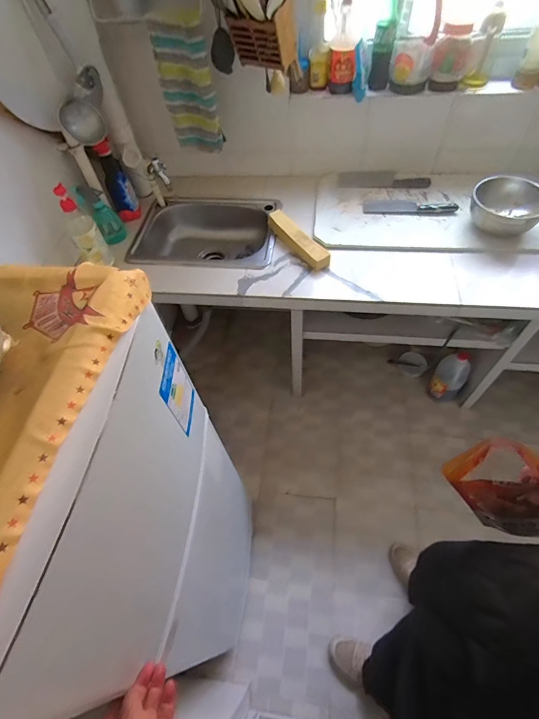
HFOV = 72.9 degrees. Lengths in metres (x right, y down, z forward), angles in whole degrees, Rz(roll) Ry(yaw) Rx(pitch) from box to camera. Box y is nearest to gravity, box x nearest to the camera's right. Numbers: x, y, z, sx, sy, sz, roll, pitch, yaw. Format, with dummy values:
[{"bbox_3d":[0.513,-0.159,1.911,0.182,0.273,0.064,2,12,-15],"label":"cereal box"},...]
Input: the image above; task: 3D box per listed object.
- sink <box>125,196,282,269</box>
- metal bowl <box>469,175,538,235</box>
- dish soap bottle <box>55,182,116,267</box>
[{"bbox_3d":[-0.208,-0.388,1.255,0.463,0.153,0.336,3,57,6],"label":"sink"},{"bbox_3d":[0.686,-0.434,1.066,0.189,0.107,0.198,21,60,17],"label":"metal bowl"},{"bbox_3d":[-0.514,-0.363,1.014,0.070,0.229,0.098,-6,56,0],"label":"dish soap bottle"}]

